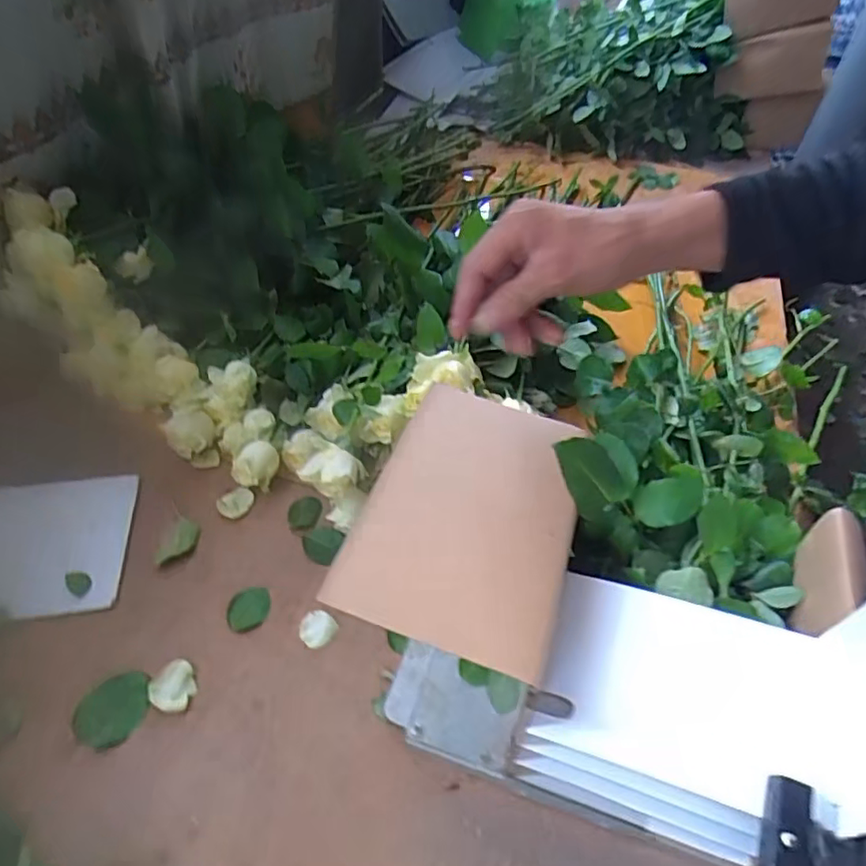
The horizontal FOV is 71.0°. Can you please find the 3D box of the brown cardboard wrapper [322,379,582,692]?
[{"bbox_3d":[0.031,0.047,0.424,0.135,0.028,0.212,16,47,12],"label":"brown cardboard wrapper"}]

